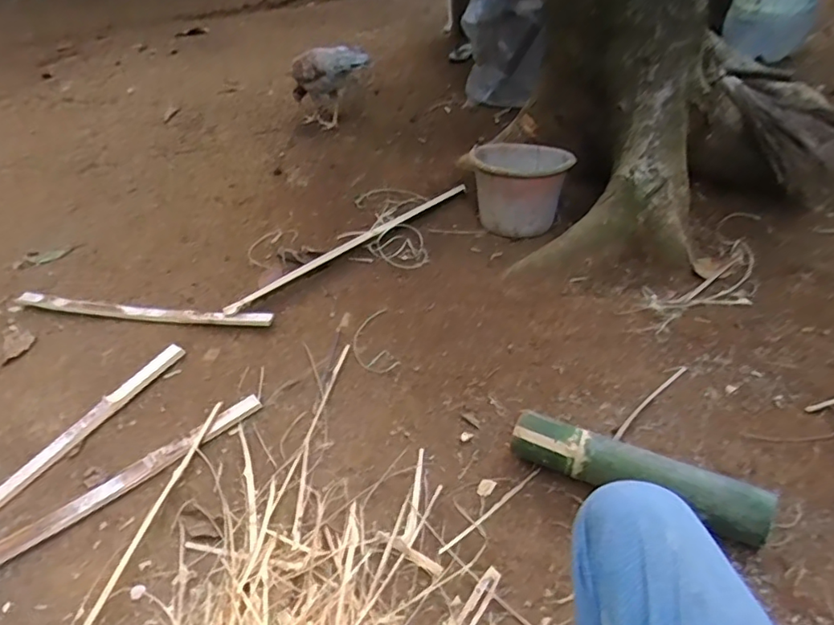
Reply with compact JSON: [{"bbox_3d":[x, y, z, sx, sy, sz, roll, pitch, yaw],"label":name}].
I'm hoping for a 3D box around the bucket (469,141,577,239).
[{"bbox_3d":[0.270,-0.353,1.528,0.261,0.189,0.271,-2,42,2],"label":"bucket"}]

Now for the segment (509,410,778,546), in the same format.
[{"bbox_3d":[0.329,0.242,0.867,0.369,0.062,0.060,18,47,23],"label":"segment"}]

